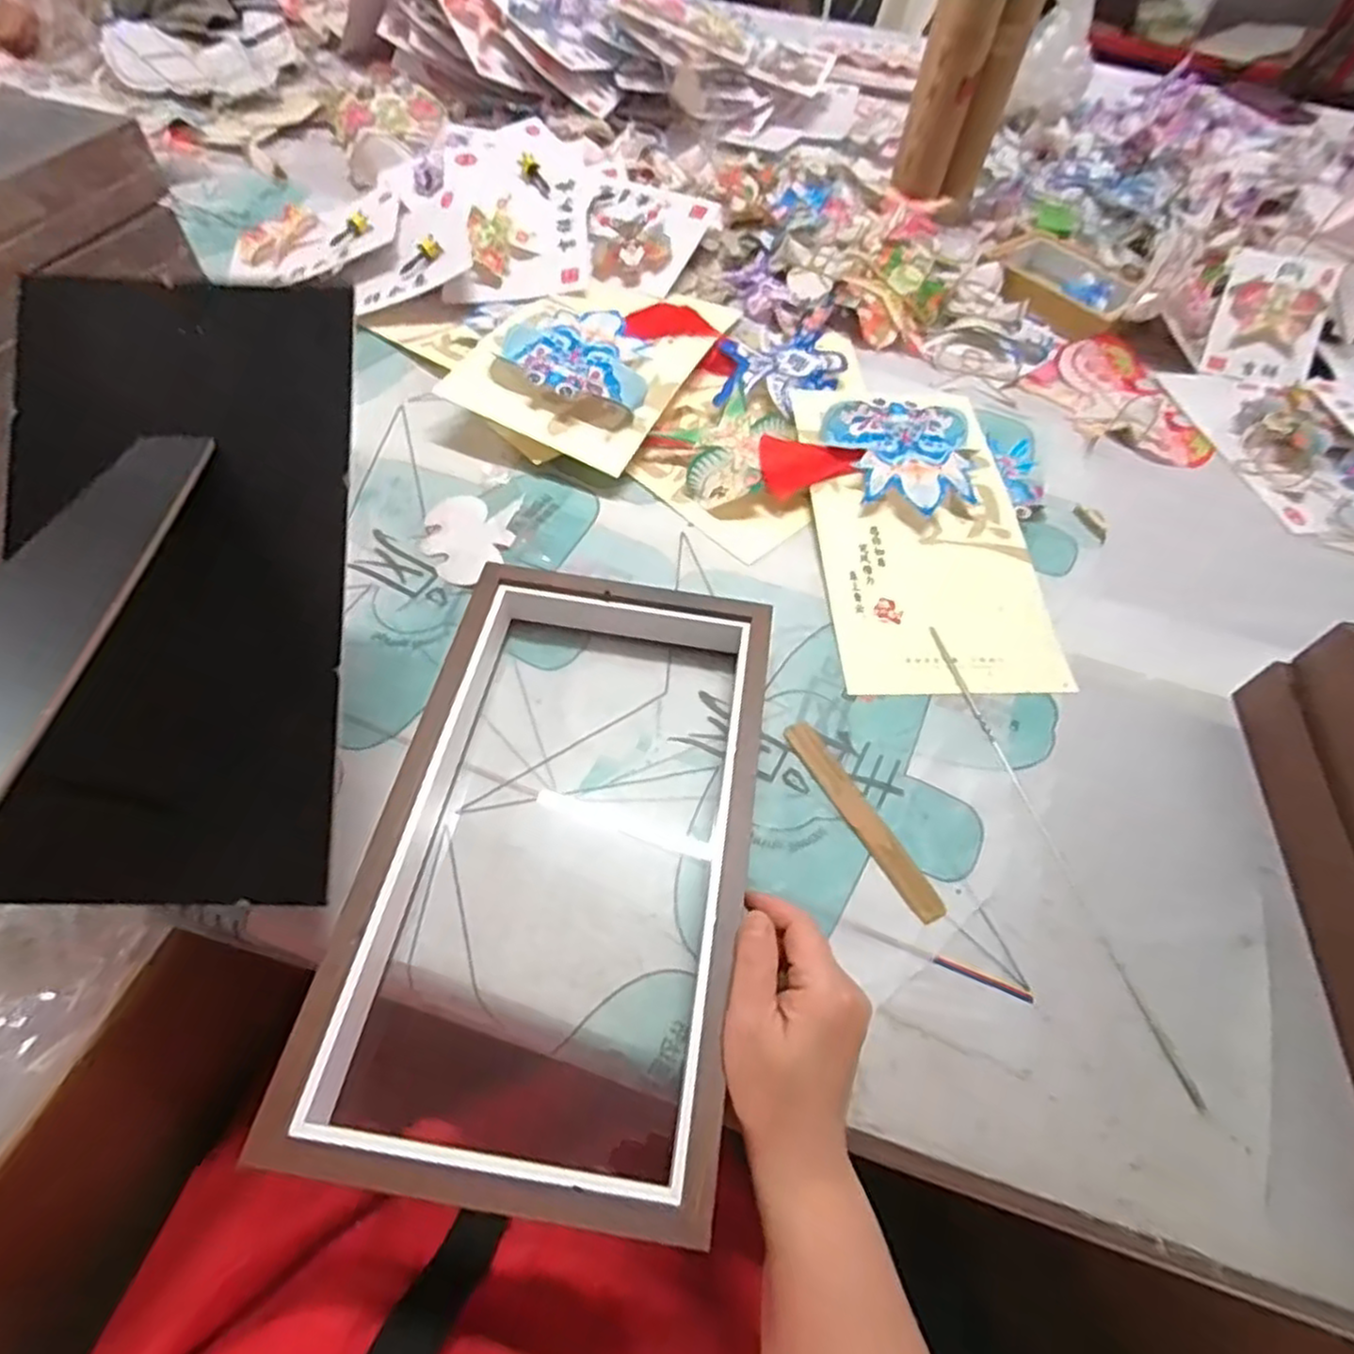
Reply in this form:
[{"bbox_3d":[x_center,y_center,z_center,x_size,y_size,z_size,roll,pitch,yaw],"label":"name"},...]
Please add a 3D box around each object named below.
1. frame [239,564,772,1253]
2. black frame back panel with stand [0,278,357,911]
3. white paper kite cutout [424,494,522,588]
[{"bbox_3d":[-0.061,0.094,0.414,0.198,0.056,0.343,10,58,2],"label":"frame"},{"bbox_3d":[-0.244,-0.053,0.309,0.177,0.140,0.313,-6,82,-7],"label":"black frame back panel with stand"},{"bbox_3d":[-0.167,-0.110,0.564,0.070,0.004,0.091,10,56,3],"label":"white paper kite cutout"}]

